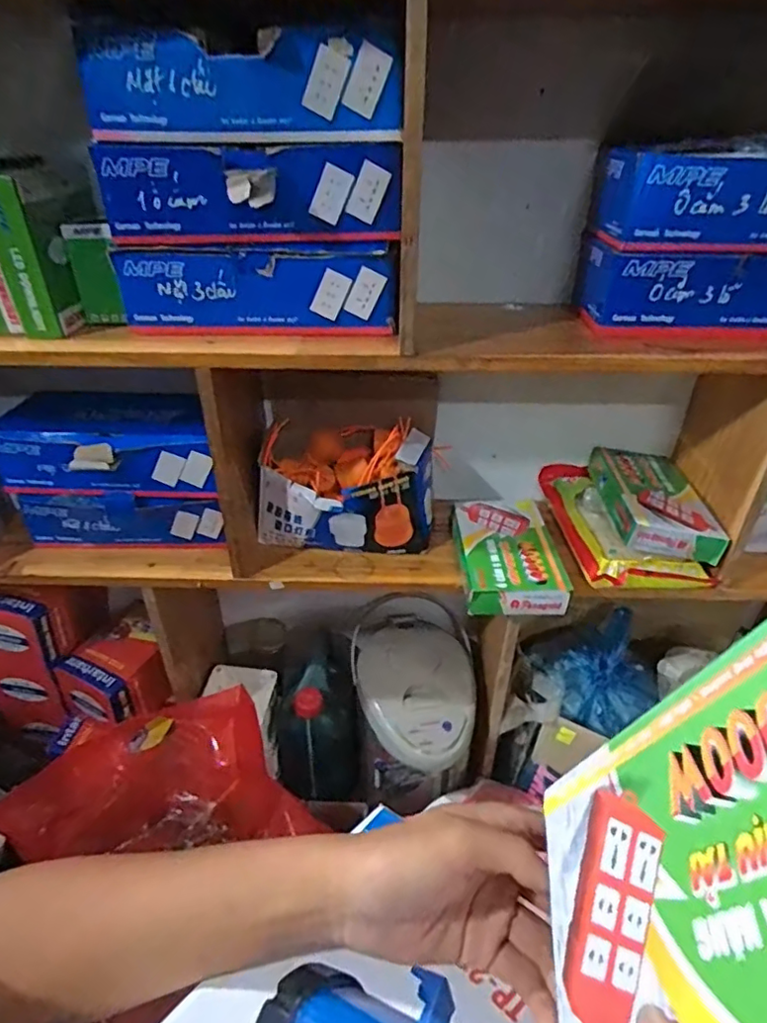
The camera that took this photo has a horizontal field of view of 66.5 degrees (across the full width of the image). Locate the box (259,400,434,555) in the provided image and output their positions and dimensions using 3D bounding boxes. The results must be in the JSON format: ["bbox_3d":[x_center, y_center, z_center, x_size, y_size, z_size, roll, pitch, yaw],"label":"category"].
[{"bbox_3d":[-0.051,-0.036,0.802,0.228,0.151,0.155,0,34,-1],"label":"box"}]

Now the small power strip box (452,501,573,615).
[{"bbox_3d":[0.157,0.054,0.762,0.121,0.038,0.189,-1,34,-1],"label":"small power strip box"}]

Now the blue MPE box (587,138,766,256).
[{"bbox_3d":[0.380,-0.325,0.600,0.292,0.090,0.129,2,34,3],"label":"blue MPE box"}]

